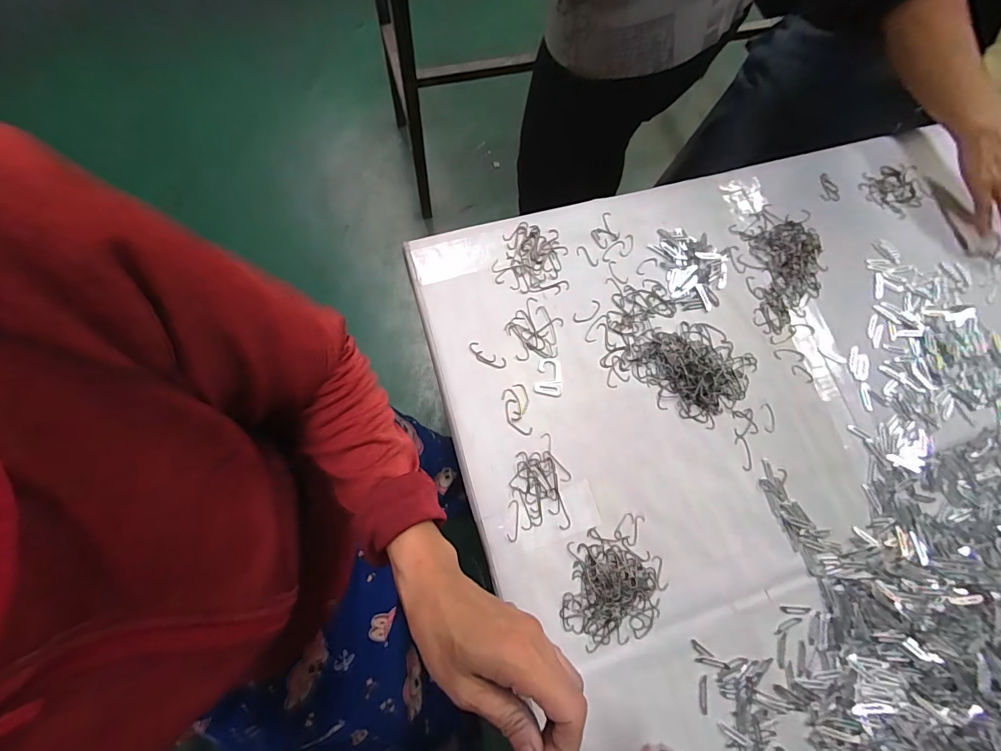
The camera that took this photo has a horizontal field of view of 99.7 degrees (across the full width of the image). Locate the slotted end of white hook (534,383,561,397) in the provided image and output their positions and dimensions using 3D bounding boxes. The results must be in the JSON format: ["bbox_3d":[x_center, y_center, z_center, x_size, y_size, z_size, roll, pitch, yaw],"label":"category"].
[{"bbox_3d":[0.054,0.015,0.478,0.030,0.004,0.016,8,75,0],"label":"slotted end of white hook"}]

